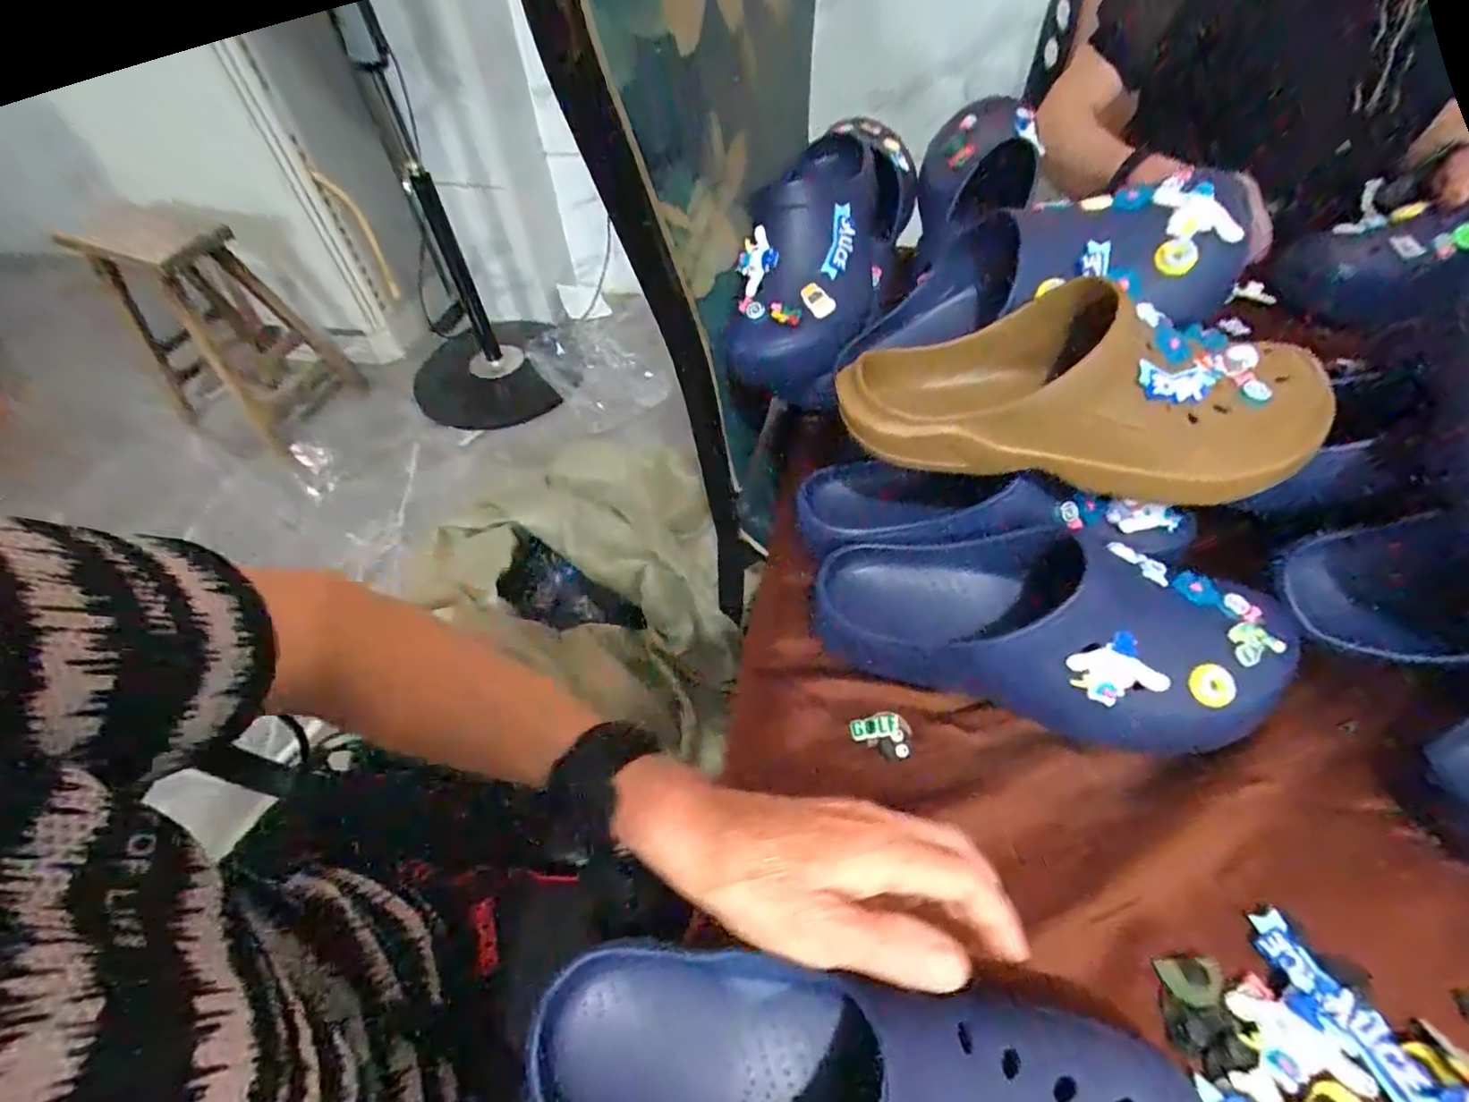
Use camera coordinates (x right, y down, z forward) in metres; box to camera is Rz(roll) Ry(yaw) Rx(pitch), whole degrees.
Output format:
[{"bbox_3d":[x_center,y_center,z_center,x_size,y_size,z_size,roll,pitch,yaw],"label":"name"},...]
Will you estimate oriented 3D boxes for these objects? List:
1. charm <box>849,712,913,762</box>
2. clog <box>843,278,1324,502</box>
[{"bbox_3d":[0.095,0.120,0.403,0.037,0.009,0.028,-3,53,0],"label":"charm"},{"bbox_3d":[0.213,-0.102,0.390,0.285,0.090,0.094,6,53,7],"label":"clog"}]

